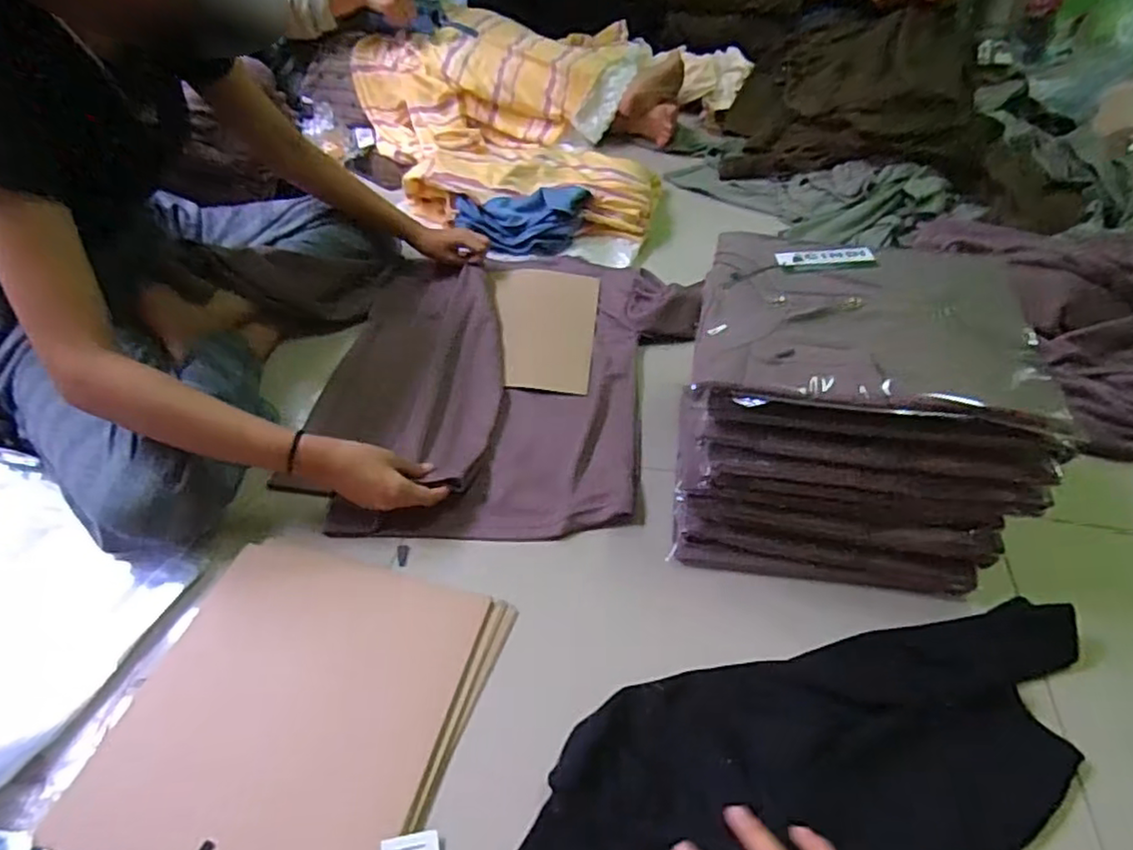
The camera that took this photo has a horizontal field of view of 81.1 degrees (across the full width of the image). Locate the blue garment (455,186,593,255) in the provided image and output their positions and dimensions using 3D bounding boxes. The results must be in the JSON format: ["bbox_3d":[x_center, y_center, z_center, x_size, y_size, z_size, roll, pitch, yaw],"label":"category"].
[{"bbox_3d":[-0.074,-0.335,1.075,0.217,0.078,0.093,-1,44,-1],"label":"blue garment"}]

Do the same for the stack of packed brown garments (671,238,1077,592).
[{"bbox_3d":[0.259,-0.016,0.639,0.273,0.227,0.218,6,45,7],"label":"stack of packed brown garments"}]

